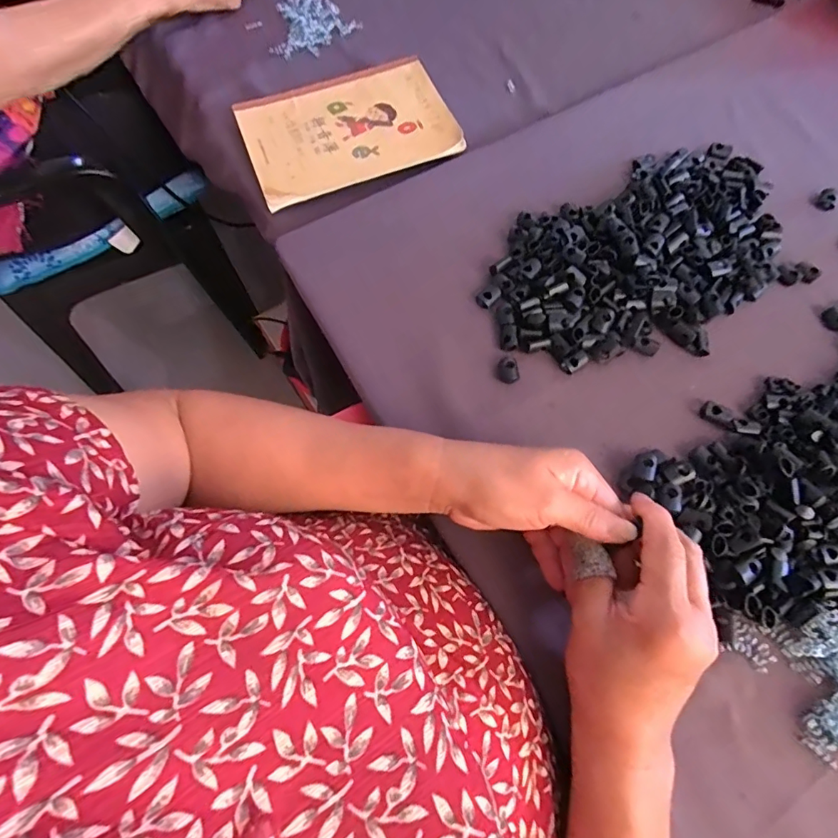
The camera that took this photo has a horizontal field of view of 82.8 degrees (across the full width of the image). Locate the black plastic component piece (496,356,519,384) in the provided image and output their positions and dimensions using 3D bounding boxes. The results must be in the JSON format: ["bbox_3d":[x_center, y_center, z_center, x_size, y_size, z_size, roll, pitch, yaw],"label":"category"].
[{"bbox_3d":[0.072,-0.040,0.387,0.017,0.012,0.022,-4,70,-1],"label":"black plastic component piece"}]

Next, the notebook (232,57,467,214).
[{"bbox_3d":[-0.076,-0.306,0.492,0.203,0.015,0.155,-19,70,-7],"label":"notebook"}]

